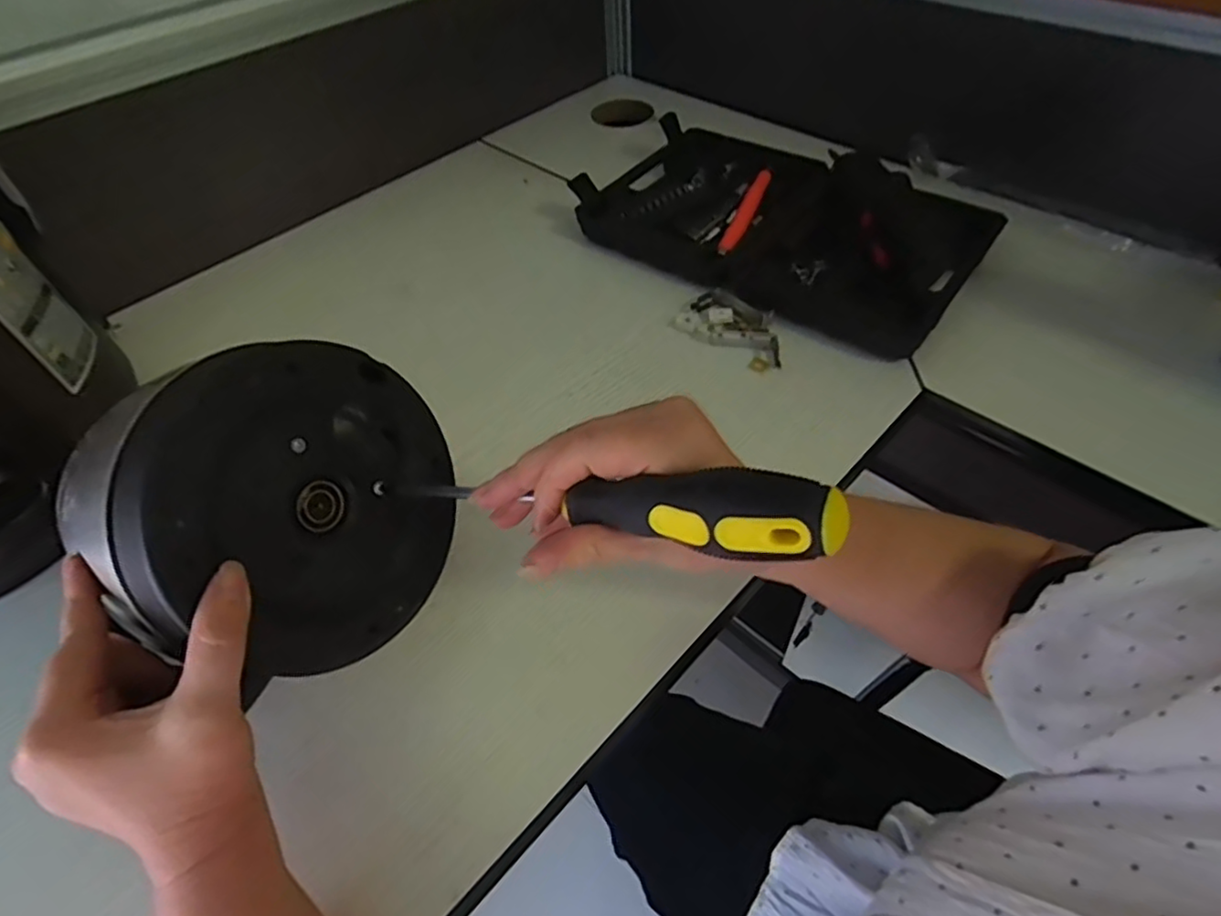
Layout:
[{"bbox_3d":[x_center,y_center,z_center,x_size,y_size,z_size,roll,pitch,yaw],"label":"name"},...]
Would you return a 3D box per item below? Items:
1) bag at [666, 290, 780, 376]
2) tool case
[{"bbox_3d":[0.102,-0.107,0.521,0.097,0.012,0.053,34,60,27],"label":"bag"},{"bbox_3d":[0.148,-0.227,0.581,0.347,0.051,0.212,32,60,26],"label":"tool case"}]

